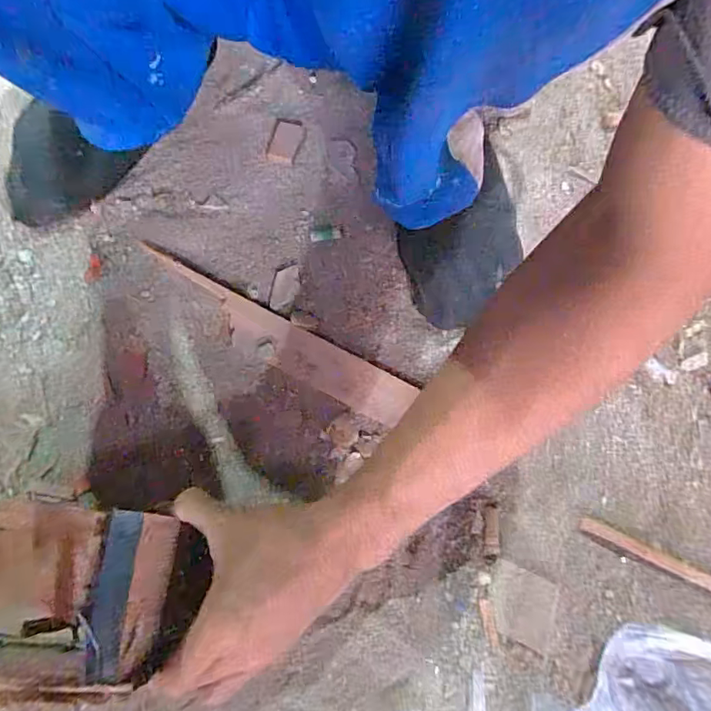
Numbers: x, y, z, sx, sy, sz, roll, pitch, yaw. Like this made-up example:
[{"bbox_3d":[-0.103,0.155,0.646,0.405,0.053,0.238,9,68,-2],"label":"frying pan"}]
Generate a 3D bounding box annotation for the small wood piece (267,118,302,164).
[{"bbox_3d":[-0.062,-0.187,0.454,0.024,0.004,0.040,12,74,1],"label":"small wood piece"}]

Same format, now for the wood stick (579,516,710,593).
[{"bbox_3d":[0.216,0.145,0.375,0.114,0.004,0.015,25,75,5],"label":"wood stick"}]

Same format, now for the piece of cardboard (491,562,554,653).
[{"bbox_3d":[0.115,0.173,0.362,0.044,0.004,0.047,17,74,3],"label":"piece of cardboard"}]

